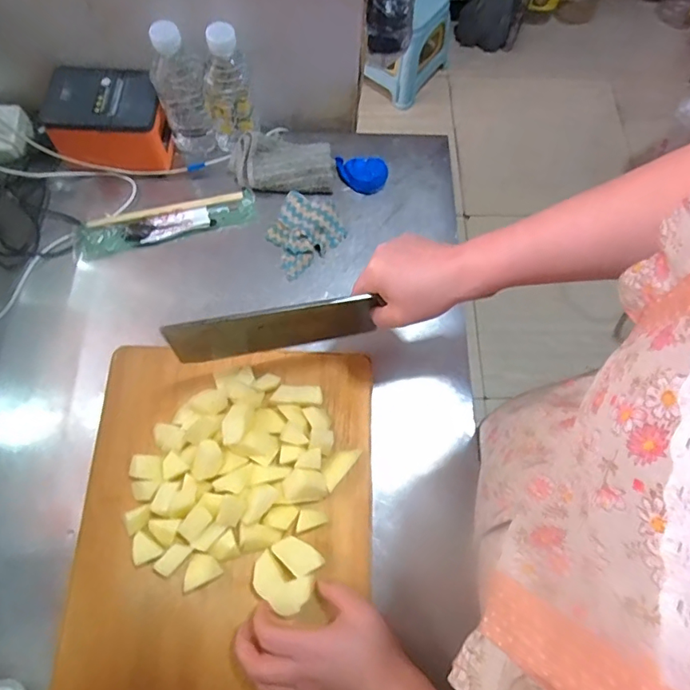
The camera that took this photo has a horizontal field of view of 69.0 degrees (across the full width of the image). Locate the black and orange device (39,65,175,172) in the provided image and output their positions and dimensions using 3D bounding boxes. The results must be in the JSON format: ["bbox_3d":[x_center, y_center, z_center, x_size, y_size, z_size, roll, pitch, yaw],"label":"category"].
[{"bbox_3d":[-0.297,-0.287,0.645,0.137,0.079,0.098,-4,70,-3],"label":"black and orange device"}]

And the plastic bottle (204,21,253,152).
[{"bbox_3d":[-0.147,-0.319,0.617,0.056,0.137,0.056,-10,70,-5],"label":"plastic bottle"}]

